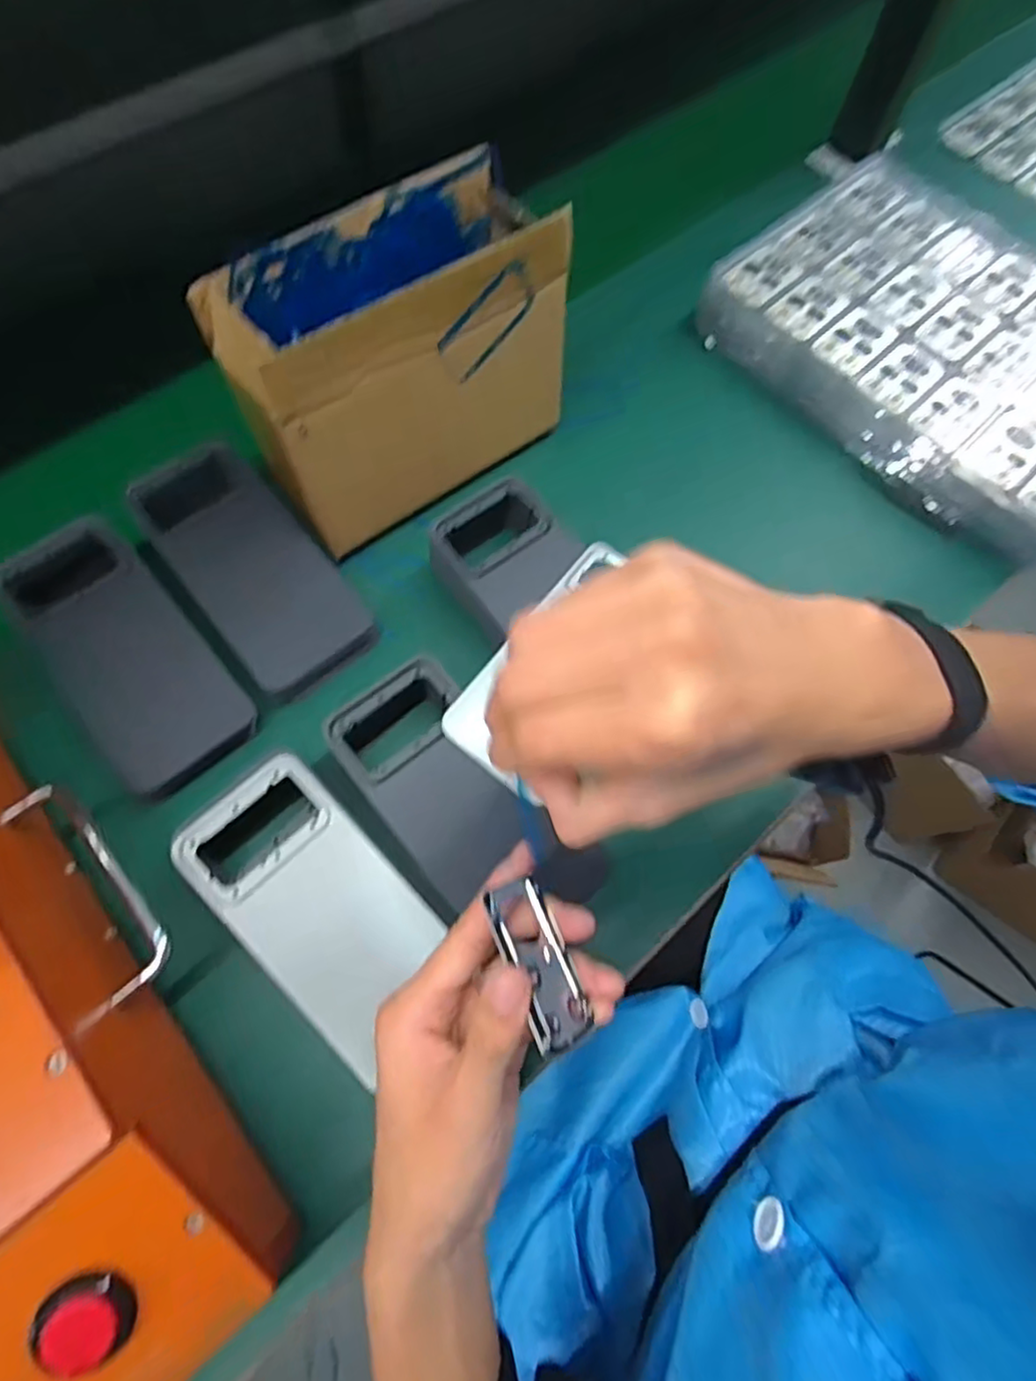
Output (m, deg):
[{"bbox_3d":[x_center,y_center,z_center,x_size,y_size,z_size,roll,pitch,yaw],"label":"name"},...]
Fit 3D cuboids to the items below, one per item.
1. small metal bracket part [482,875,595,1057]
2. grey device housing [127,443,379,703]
[{"bbox_3d":[0.008,0.104,0.255,0.005,0.031,0.061,-35,69,25],"label":"small metal bracket part"},{"bbox_3d":[-0.161,-0.078,0.397,0.077,0.031,0.157,-36,75,-15],"label":"grey device housing"}]

